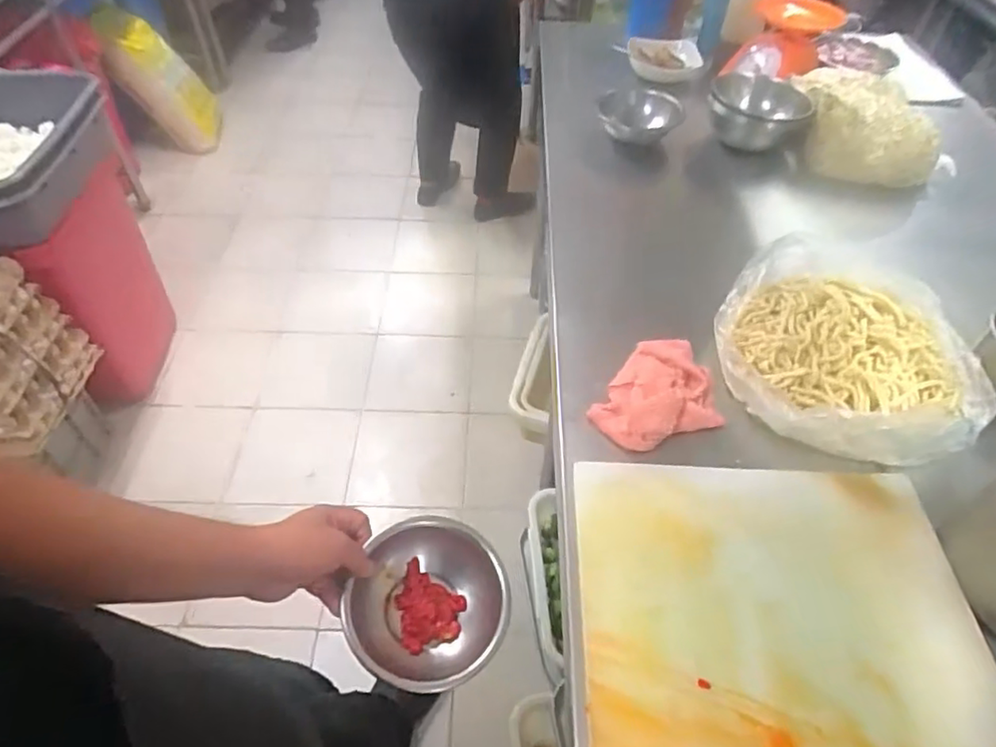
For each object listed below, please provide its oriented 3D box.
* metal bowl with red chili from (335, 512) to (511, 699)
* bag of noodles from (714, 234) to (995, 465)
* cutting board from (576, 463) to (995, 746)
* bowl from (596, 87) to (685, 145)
[{"bbox_3d":[-0.065,0.226,0.594,0.144,0.058,0.157,2,49,-2],"label":"metal bowl with red chili"},{"bbox_3d":[0.397,-0.032,0.711,0.273,0.074,0.271,20,52,16],"label":"bag of noodles"},{"bbox_3d":[0.242,0.282,0.478,0.331,0.035,0.478,3,49,-1],"label":"cutting board"},{"bbox_3d":[0.263,-0.487,1.144,0.149,0.054,0.154,2,49,1],"label":"bowl"}]

